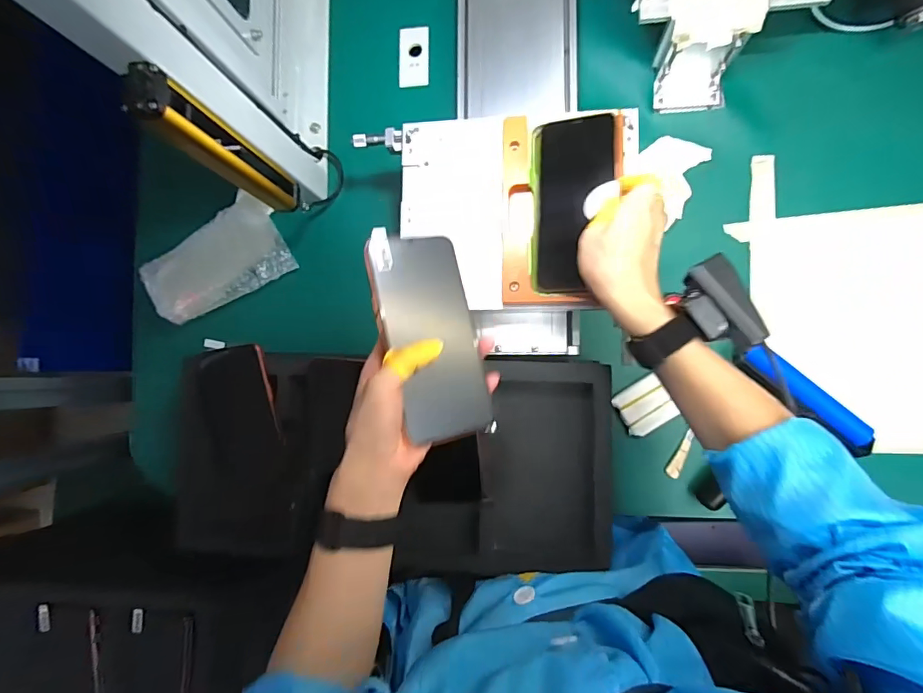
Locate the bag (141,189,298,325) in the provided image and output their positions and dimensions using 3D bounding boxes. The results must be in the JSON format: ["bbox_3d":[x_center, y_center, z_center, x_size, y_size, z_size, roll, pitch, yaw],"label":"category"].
[{"bbox_3d":[-0.322,-0.108,0.623,0.180,0.040,0.115,-32,85,2],"label":"bag"}]

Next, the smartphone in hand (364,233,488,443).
[{"bbox_3d":[-0.024,-0.008,0.369,0.075,0.010,0.162,-11,89,-23],"label":"smartphone in hand"}]

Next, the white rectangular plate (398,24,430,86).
[{"bbox_3d":[-0.062,-0.378,0.614,0.040,0.005,0.080,-1,86,4],"label":"white rectangular plate"}]

